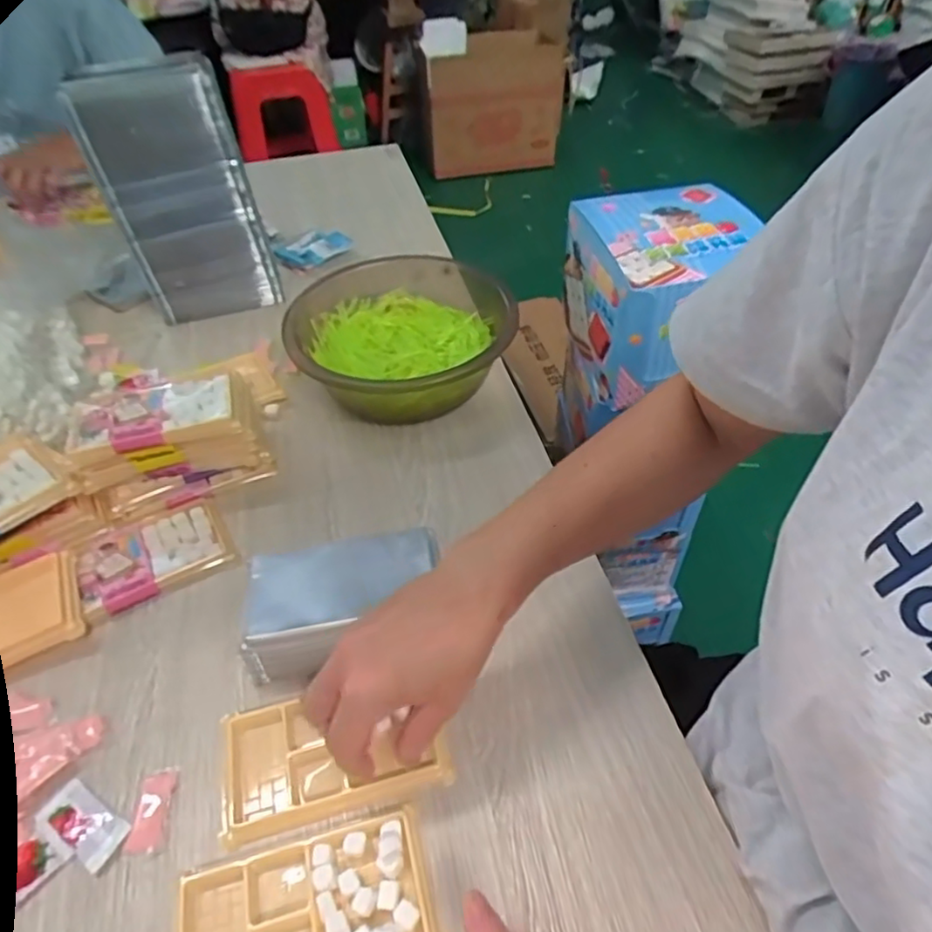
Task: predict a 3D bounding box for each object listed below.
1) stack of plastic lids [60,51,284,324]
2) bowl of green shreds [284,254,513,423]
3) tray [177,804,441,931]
[{"bbox_3d":[-0.301,-0.284,0.682,0.143,0.240,0.060,-14,46,-11],"label":"stack of plastic lids"},{"bbox_3d":[-0.063,-0.123,0.634,0.203,0.076,0.210,-1,45,1],"label":"bowl of green shreds"},{"bbox_3d":[-0.086,0.237,0.338,0.133,0.018,0.079,-12,46,-9],"label":"tray"}]

